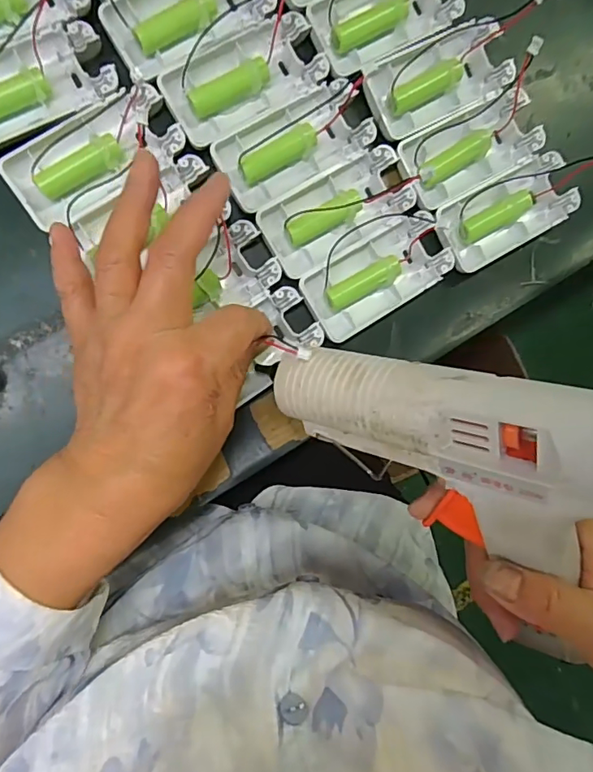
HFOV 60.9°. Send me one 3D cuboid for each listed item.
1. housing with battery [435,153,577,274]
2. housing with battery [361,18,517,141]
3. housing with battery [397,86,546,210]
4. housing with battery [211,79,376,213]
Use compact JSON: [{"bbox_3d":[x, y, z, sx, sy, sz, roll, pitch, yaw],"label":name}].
[{"bbox_3d":[0.133,-0.109,0.320,0.089,0.015,0.044,-29,95,-9],"label":"housing with battery"},{"bbox_3d":[0.087,-0.187,0.307,0.089,0.016,0.047,-27,95,-9],"label":"housing with battery"},{"bbox_3d":[0.109,-0.147,0.312,0.090,0.013,0.044,-30,95,-9],"label":"housing with battery"},{"bbox_3d":[0.000,-0.142,0.300,0.093,0.015,0.042,-32,96,-9],"label":"housing with battery"}]

